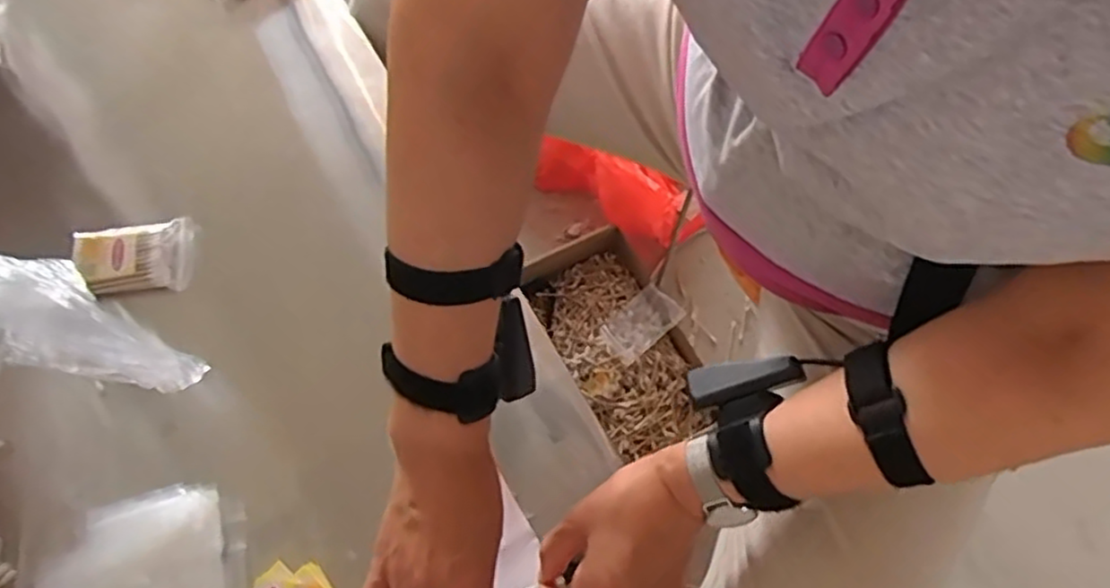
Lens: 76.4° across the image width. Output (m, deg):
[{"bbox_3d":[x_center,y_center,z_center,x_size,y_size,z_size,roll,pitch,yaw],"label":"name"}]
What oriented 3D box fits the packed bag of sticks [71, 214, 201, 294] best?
[{"bbox_3d":[-0.341,-0.029,0.576,0.086,0.027,0.058,-11,69,-4],"label":"packed bag of sticks"}]

